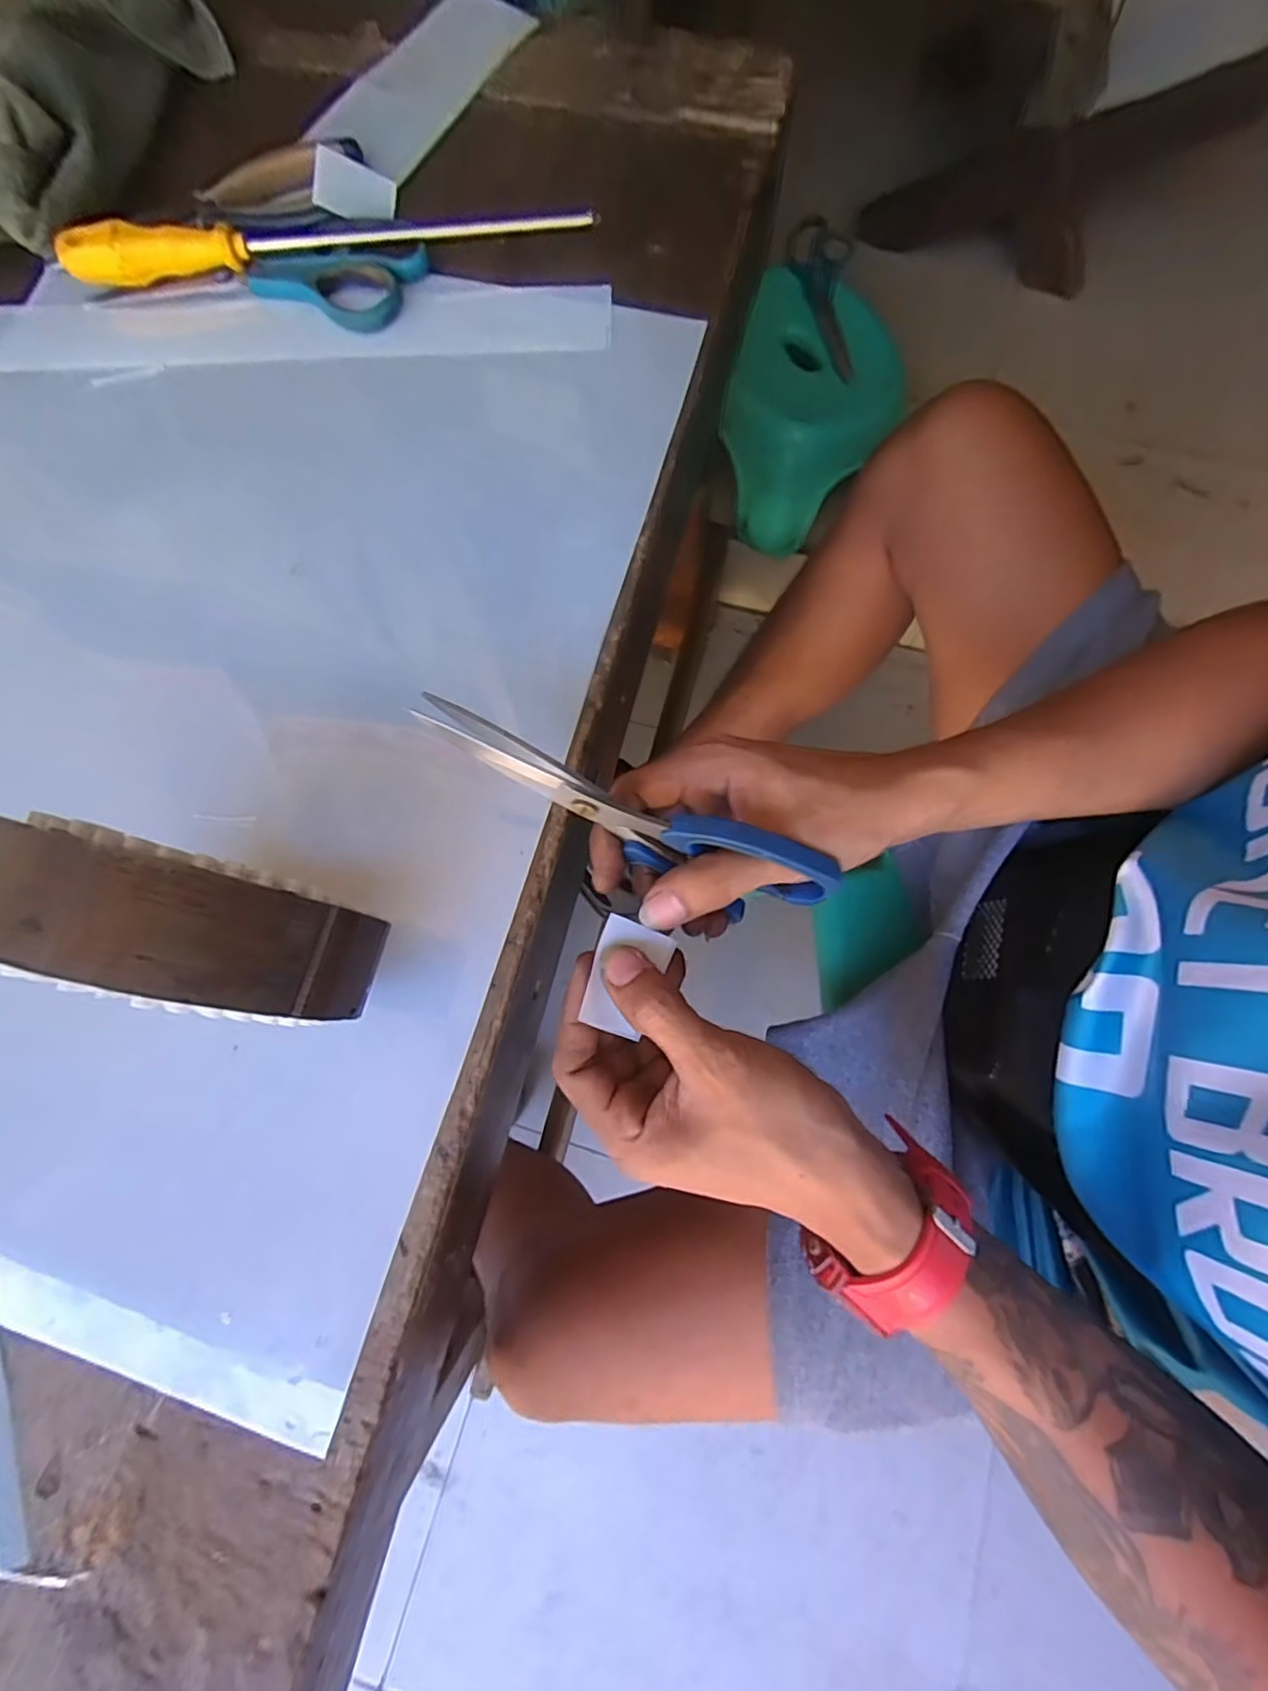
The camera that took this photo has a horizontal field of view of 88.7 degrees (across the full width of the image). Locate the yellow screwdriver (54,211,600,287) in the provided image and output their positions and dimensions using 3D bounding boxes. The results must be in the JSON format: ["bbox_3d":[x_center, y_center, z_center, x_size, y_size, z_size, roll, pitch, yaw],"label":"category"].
[{"bbox_3d":[-0.176,-0.351,0.372,0.302,0.026,0.029,-5,75,0],"label":"yellow screwdriver"}]

